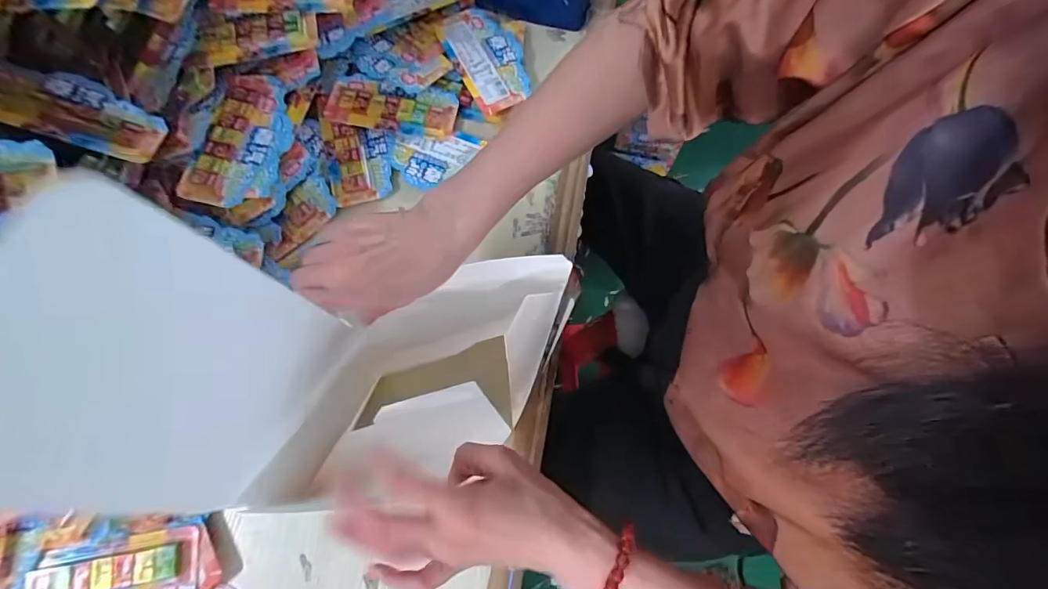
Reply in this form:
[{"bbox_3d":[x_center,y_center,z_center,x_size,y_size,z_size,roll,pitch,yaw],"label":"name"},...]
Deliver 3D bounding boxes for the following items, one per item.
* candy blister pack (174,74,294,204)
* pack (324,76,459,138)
[{"bbox_3d":[-0.289,-0.163,0.468,0.082,0.019,0.153,12,75,5],"label":"candy blister pack"},{"bbox_3d":[-0.152,-0.218,0.519,0.144,0.015,0.060,8,75,4],"label":"pack"}]

